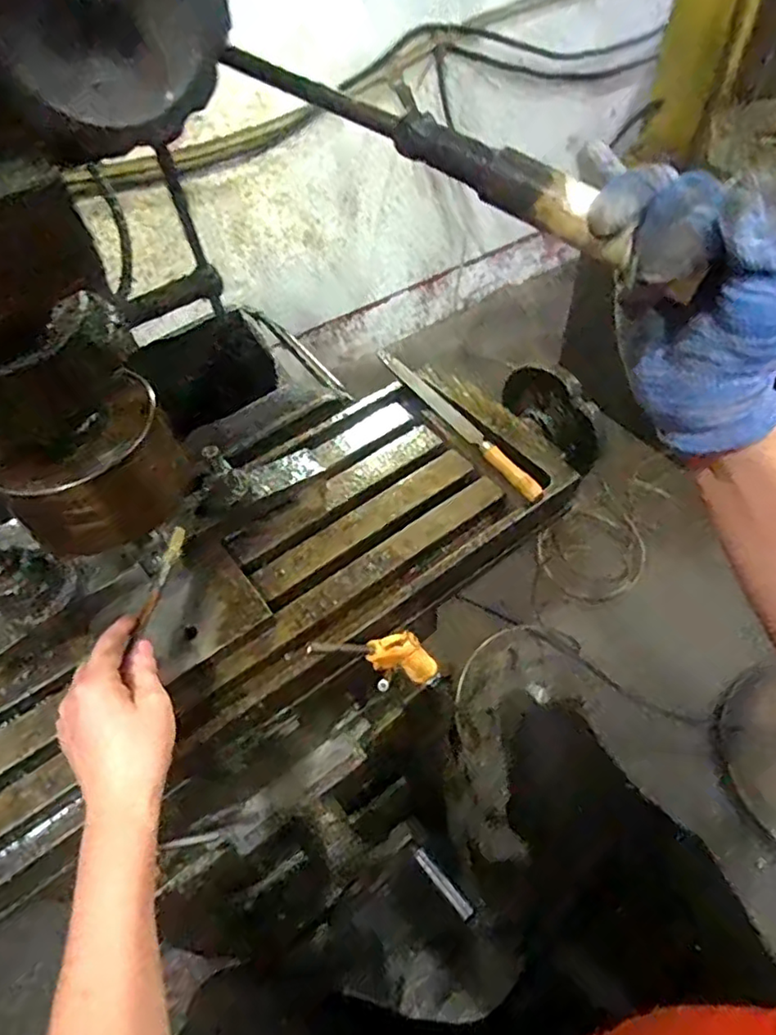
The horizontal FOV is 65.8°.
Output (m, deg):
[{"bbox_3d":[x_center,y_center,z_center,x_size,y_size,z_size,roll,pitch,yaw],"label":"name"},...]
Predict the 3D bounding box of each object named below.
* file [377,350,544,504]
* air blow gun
[{"bbox_3d":[0.072,-0.110,0.649,0.020,0.018,0.275,-28,56,-17],"label":"file"},{"bbox_3d":[0.003,0.128,0.544,0.060,0.222,0.022,-39,55,8],"label":"air blow gun"}]

